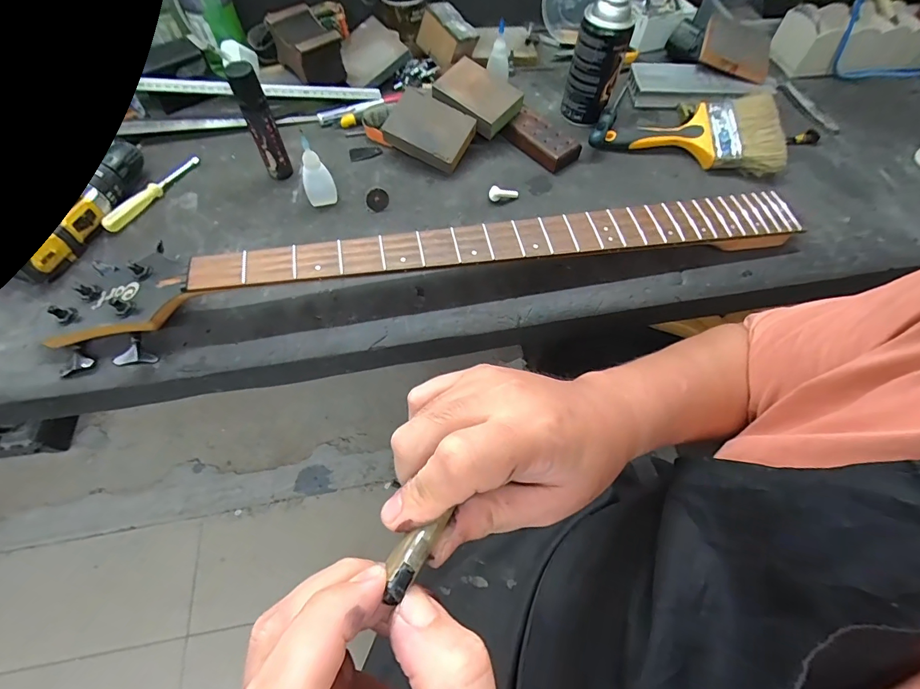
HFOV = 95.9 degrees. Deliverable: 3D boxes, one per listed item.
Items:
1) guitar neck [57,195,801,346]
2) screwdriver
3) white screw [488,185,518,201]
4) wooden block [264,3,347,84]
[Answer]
[{"bbox_3d":[0.000,-0.090,0.433,0.786,0.043,0.070,-10,61,-7],"label":"guitar neck"},{"bbox_3d":[-0.369,-0.186,0.497,0.016,0.017,0.141,19,61,9],"label":"screwdriver"},{"bbox_3d":[0.054,-0.184,0.504,0.036,0.014,0.012,2,60,-1],"label":"white screw"},{"bbox_3d":[-0.222,-0.430,0.599,0.065,0.060,0.101,-36,67,-20],"label":"wooden block"}]

